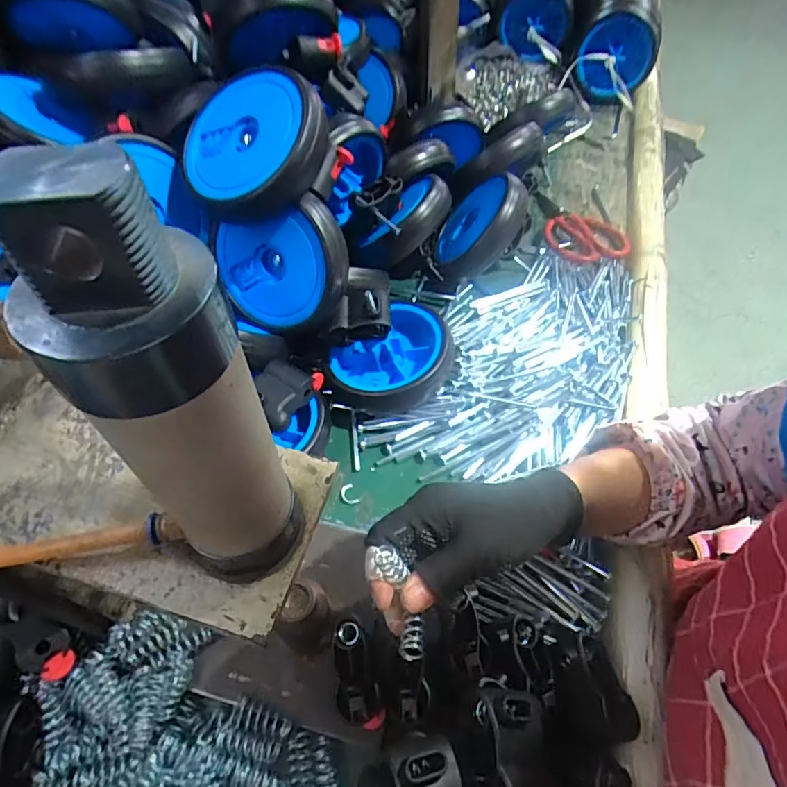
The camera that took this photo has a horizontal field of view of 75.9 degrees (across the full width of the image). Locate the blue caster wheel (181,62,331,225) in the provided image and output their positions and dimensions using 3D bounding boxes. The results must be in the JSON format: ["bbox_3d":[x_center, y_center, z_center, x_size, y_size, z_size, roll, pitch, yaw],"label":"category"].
[{"bbox_3d":[-0.122,-0.209,0.429,0.124,0.038,0.123,-4,79,23],"label":"blue caster wheel"}]

